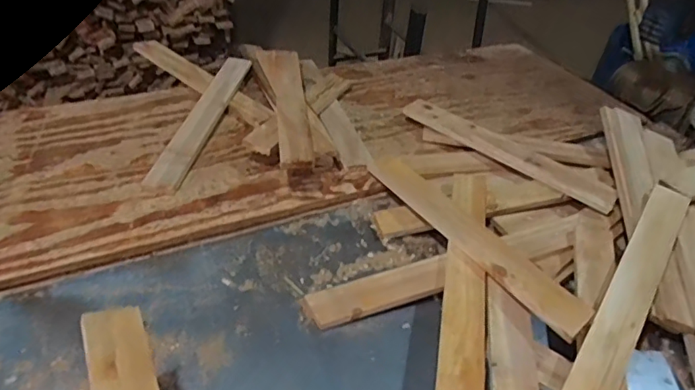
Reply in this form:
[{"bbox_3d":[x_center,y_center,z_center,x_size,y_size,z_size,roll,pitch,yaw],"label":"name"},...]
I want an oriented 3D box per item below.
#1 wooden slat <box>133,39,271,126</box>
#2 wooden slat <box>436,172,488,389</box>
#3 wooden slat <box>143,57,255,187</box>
[{"bbox_3d":[-0.345,-0.272,1.246,0.457,0.022,0.064,33,53,24],"label":"wooden slat"},{"bbox_3d":[0.189,0.104,0.839,0.064,0.018,0.508,11,41,8],"label":"wooden slat"},{"bbox_3d":[-0.302,-0.172,1.126,0.065,0.017,0.471,15,41,-3],"label":"wooden slat"}]

